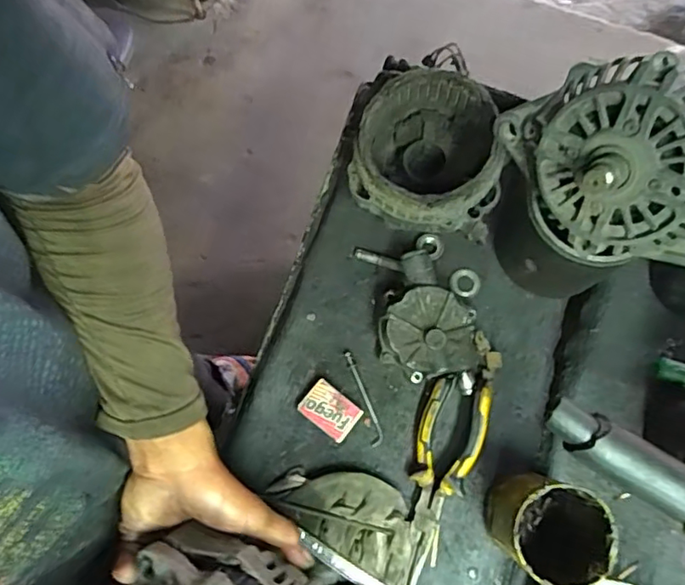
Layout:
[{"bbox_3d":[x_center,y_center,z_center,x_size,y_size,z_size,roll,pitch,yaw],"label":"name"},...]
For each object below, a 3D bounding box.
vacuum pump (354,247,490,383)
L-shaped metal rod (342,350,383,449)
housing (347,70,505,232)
[{"bbox_3d":[0.064,0.015,0.546,0.093,0.055,0.159,-36,80,-9],"label":"vacuum pump"},{"bbox_3d":[0.021,0.102,0.556,0.013,0.004,0.093,-17,78,-5],"label":"L-shaped metal rod"},{"bbox_3d":[0.072,-0.123,0.531,0.127,0.098,0.125,-5,77,-3],"label":"housing"}]

